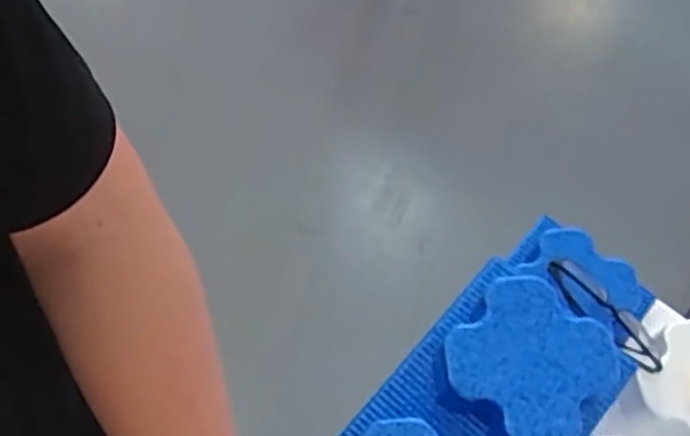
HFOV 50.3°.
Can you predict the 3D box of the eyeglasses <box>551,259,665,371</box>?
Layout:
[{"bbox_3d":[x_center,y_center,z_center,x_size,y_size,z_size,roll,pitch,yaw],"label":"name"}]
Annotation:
[{"bbox_3d":[0.264,0.093,0.745,0.146,0.030,0.051,45,70,1],"label":"eyeglasses"}]

